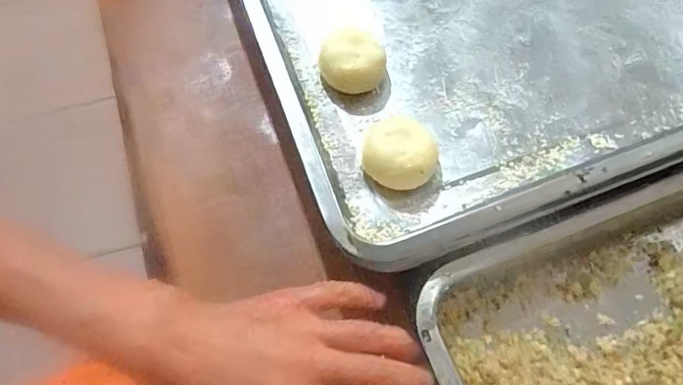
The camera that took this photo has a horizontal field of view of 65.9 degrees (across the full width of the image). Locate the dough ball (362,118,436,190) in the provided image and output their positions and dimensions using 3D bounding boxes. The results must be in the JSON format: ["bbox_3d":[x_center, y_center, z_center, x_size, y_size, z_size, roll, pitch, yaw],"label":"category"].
[{"bbox_3d":[0.040,-0.027,0.373,0.048,0.031,0.046,-1,64,3],"label":"dough ball"}]

